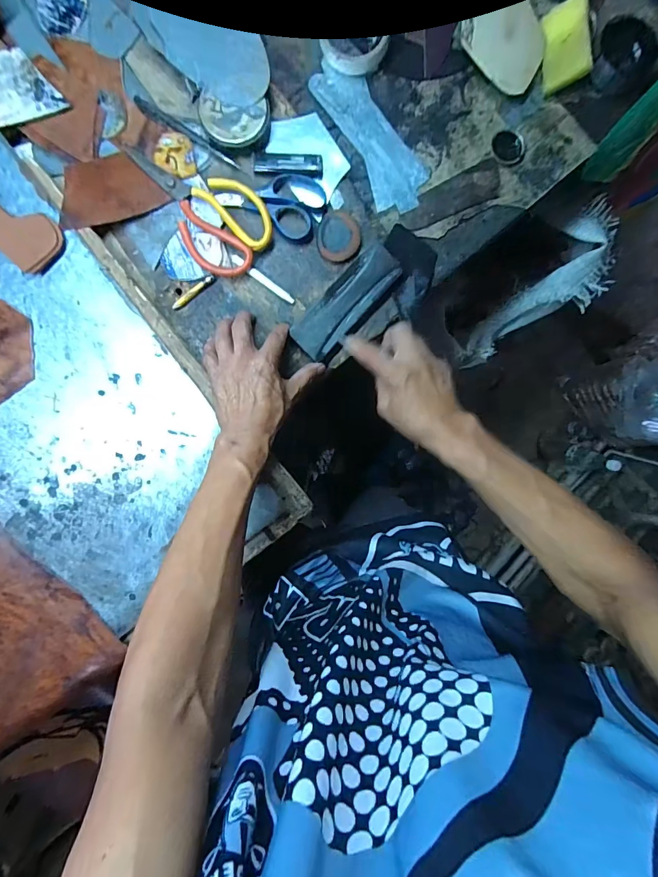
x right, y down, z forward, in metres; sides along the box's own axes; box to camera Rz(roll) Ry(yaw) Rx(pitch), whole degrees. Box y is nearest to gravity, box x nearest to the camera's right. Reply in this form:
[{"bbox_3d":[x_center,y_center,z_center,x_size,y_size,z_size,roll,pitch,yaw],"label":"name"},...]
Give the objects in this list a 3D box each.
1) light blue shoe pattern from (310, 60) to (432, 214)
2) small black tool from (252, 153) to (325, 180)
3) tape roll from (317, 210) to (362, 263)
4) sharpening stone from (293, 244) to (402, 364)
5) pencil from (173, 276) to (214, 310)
[{"bbox_3d":[0.057,-0.370,0.486,0.076,0.004,0.186,-30,98,-1],"label":"light blue shoe pattern"},{"bbox_3d":[-0.047,-0.317,0.456,0.079,0.007,0.025,1,96,-5],"label":"small black tool"},{"bbox_3d":[0.013,-0.241,0.467,0.051,0.015,0.059,4,96,-5],"label":"tape roll"},{"bbox_3d":[0.021,-0.161,0.469,0.058,0.016,0.149,42,90,-6],"label":"sharpening stone"},{"bbox_3d":[-0.160,-0.171,0.462,0.057,0.004,0.010,-41,98,0],"label":"pencil"}]

